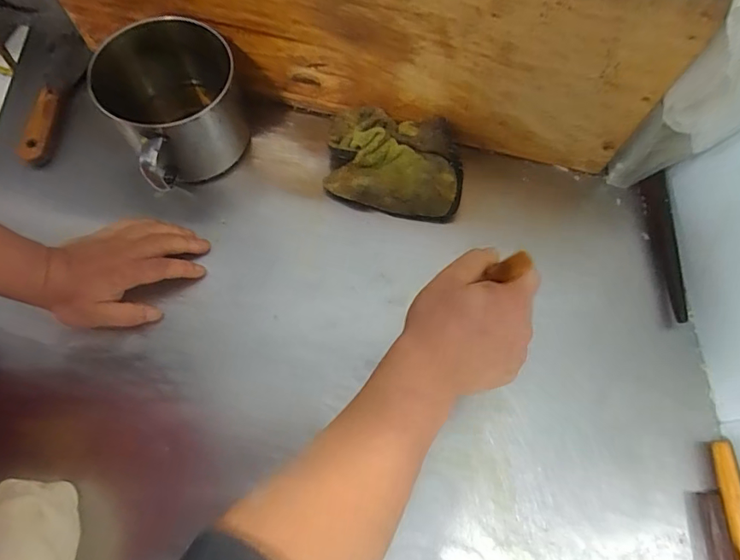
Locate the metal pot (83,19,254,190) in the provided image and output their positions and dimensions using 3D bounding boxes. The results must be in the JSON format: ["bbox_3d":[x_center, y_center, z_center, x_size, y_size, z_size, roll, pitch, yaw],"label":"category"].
[{"bbox_3d":[-0.209,-0.188,0.515,0.139,0.122,0.129,0,69,0],"label":"metal pot"}]

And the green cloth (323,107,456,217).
[{"bbox_3d":[0.026,-0.134,0.538,0.151,0.047,0.105,9,69,3],"label":"green cloth"}]

